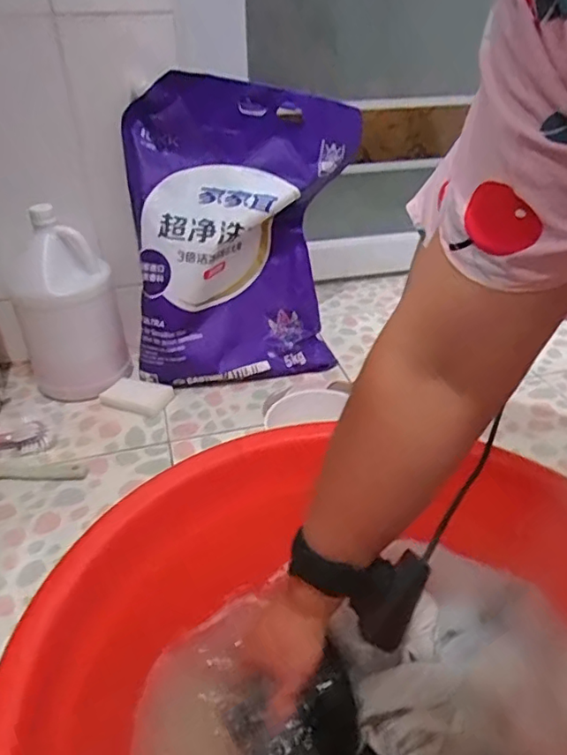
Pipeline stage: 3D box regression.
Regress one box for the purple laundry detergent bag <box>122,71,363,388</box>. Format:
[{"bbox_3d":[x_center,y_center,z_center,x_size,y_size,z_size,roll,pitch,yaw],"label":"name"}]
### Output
[{"bbox_3d":[-0.065,-0.219,0.914,0.362,0.466,0.097,1,13,-8],"label":"purple laundry detergent bag"}]

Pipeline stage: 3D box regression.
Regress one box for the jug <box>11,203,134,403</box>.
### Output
[{"bbox_3d":[-0.345,-0.111,0.913,0.151,0.283,0.138,-18,38,-25],"label":"jug"}]

